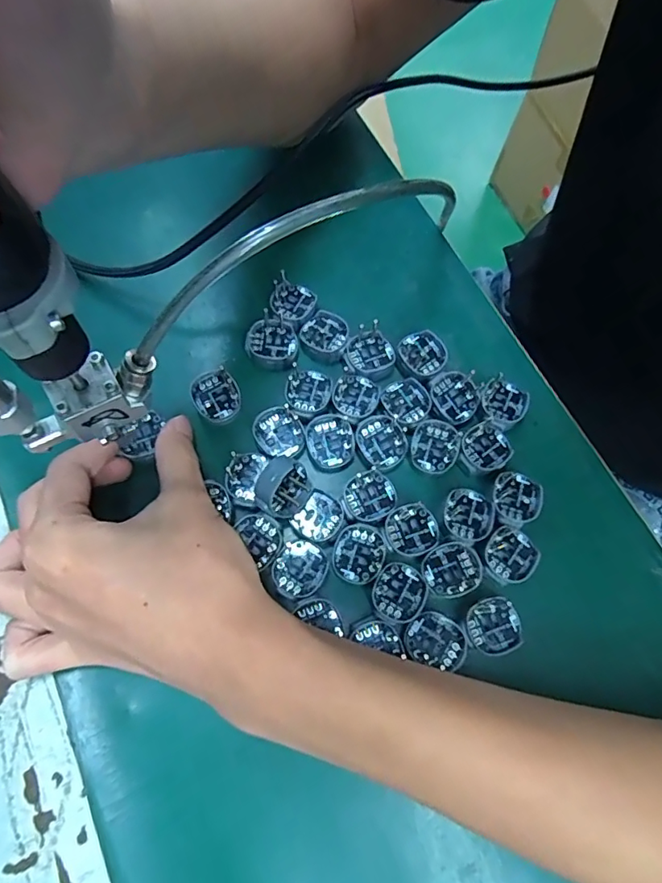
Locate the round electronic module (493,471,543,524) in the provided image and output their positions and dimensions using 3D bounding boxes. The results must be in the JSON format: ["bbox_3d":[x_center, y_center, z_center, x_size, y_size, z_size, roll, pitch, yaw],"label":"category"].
[{"bbox_3d":[0.095,0.028,0.257,0.023,0.007,0.026,18,72,4],"label":"round electronic module"}]

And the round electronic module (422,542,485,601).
[{"bbox_3d":[0.059,0.062,0.243,0.029,0.004,0.024,-22,74,-9],"label":"round electronic module"}]

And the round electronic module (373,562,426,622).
[{"bbox_3d":[0.033,0.072,0.240,0.023,0.004,0.027,19,72,4],"label":"round electronic module"}]

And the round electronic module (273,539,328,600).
[{"bbox_3d":[-0.015,0.062,0.241,0.024,0.004,0.026,1,72,-2],"label":"round electronic module"}]

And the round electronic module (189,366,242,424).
[{"bbox_3d":[-0.062,-0.025,0.270,0.025,0.004,0.029,-25,74,-10],"label":"round electronic module"}]

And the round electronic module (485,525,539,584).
[{"bbox_3d":[0.089,0.055,0.247,0.024,0.004,0.025,-29,75,-11],"label":"round electronic module"}]

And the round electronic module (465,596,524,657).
[{"bbox_3d":[0.078,0.087,0.235,0.027,0.004,0.024,-22,74,-9],"label":"round electronic module"}]

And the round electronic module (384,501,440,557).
[{"bbox_3d":[0.040,0.043,0.249,0.026,0.004,0.024,1,72,-2],"label":"round electronic module"}]

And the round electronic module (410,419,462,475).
[{"bbox_3d":[0.055,0.002,0.263,0.025,0.004,0.029,14,72,3],"label":"round electronic module"}]

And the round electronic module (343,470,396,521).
[{"bbox_3d":[0.020,0.027,0.255,0.026,0.004,0.024,1,72,-2],"label":"round electronic module"}]

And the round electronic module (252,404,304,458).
[{"bbox_3d":[-0.028,-0.005,0.264,0.024,0.004,0.028,-25,74,-10],"label":"round electronic module"}]

